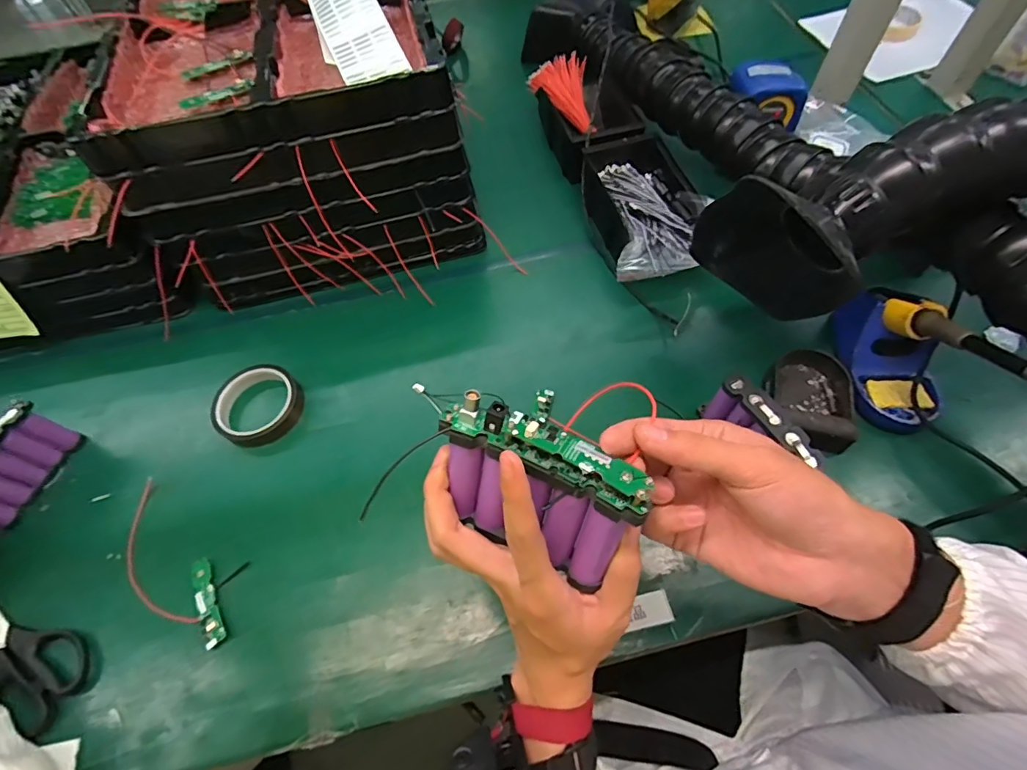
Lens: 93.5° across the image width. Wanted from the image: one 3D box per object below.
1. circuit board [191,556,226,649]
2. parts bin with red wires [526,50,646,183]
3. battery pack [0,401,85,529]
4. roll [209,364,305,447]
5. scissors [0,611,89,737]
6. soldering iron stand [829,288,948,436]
[{"bbox_3d":[-0.280,0.196,0.440,0.017,0.004,0.080,-27,61,-11],"label":"circuit board"},{"bbox_3d":[0.103,-0.392,0.719,0.108,0.074,0.234,-17,60,-5],"label":"parts bin with red wires"},{"bbox_3d":[-0.500,0.082,0.482,0.017,0.086,0.109,15,62,13],"label":"battery pack"},{"bbox_3d":[-0.287,0.021,0.539,0.087,0.027,0.090,-2,60,4],"label":"roll"},{"bbox_3d":[-0.453,0.226,0.433,0.186,0.008,0.060,24,65,18],"label":"scissors"},{"bbox_3d":[0.391,-0.038,0.493,0.083,0.086,0.156,-4,60,3],"label":"soldering iron stand"}]

